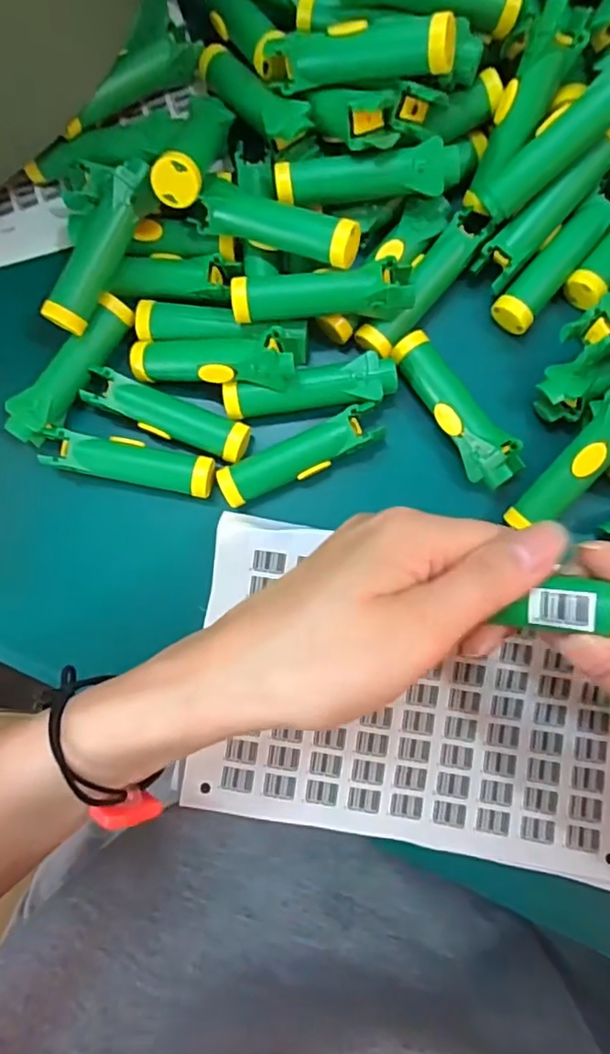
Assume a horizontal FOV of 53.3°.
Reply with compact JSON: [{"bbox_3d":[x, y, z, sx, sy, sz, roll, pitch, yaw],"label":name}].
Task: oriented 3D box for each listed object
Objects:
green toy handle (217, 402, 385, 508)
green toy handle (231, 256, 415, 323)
[{"bbox_3d":[-0.002,-0.033,0.290,0.078,0.021,0.020,-25,85,1],"label":"green toy handle"},{"bbox_3d":[0.008,-0.106,0.277,0.078,0.022,0.024,-1,86,3],"label":"green toy handle"}]

